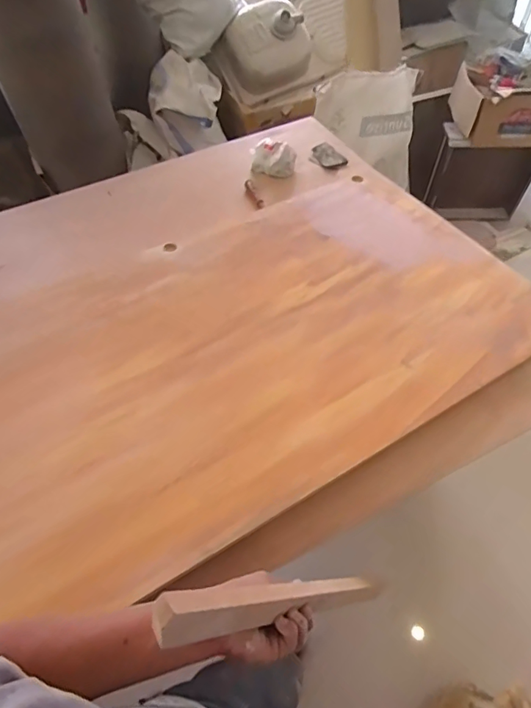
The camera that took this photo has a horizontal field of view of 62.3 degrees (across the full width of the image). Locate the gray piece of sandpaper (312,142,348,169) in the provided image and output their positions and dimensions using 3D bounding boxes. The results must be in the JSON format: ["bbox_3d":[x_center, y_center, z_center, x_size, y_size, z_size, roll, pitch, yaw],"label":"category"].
[{"bbox_3d":[0.196,-0.618,1.368,0.080,0.018,0.109,-21,55,-15],"label":"gray piece of sandpaper"}]

